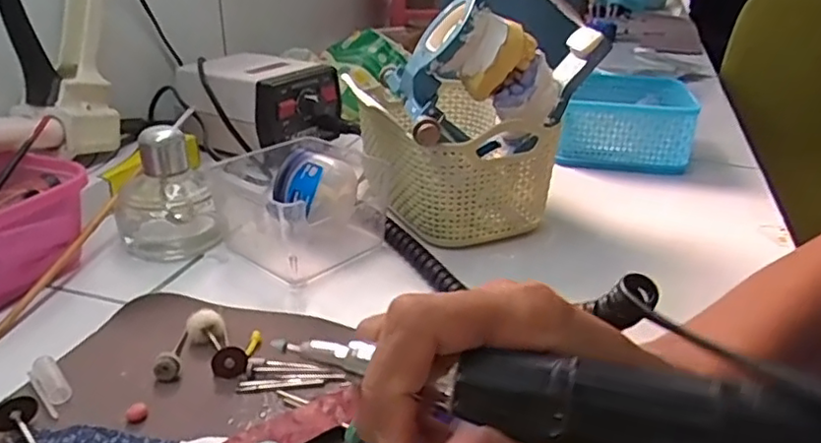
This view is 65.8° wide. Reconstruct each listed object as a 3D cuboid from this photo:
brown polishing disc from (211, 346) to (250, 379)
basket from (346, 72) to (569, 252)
[{"bbox_3d":[-0.092,0.071,0.321,0.017,0.015,0.004,-1,-5,-16],"label":"brown polishing disc"},{"bbox_3d":[0.025,-0.055,0.506,0.123,0.087,0.172,-7,27,-18],"label":"basket"}]

